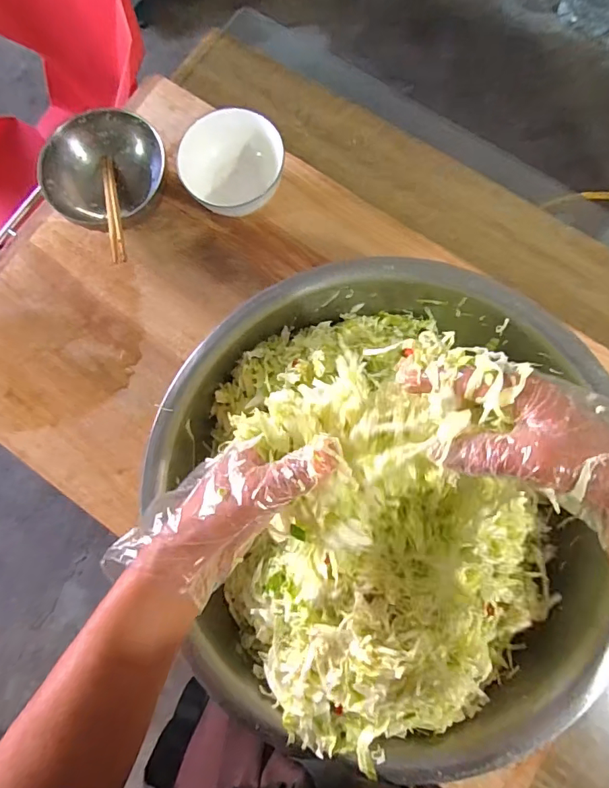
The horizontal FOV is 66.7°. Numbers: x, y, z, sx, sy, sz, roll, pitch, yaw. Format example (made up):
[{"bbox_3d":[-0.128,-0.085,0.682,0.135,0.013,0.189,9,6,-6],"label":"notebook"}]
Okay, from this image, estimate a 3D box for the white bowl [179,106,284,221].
[{"bbox_3d":[-0.099,-0.311,0.639,0.142,0.075,0.120,-22,79,-3],"label":"white bowl"}]

